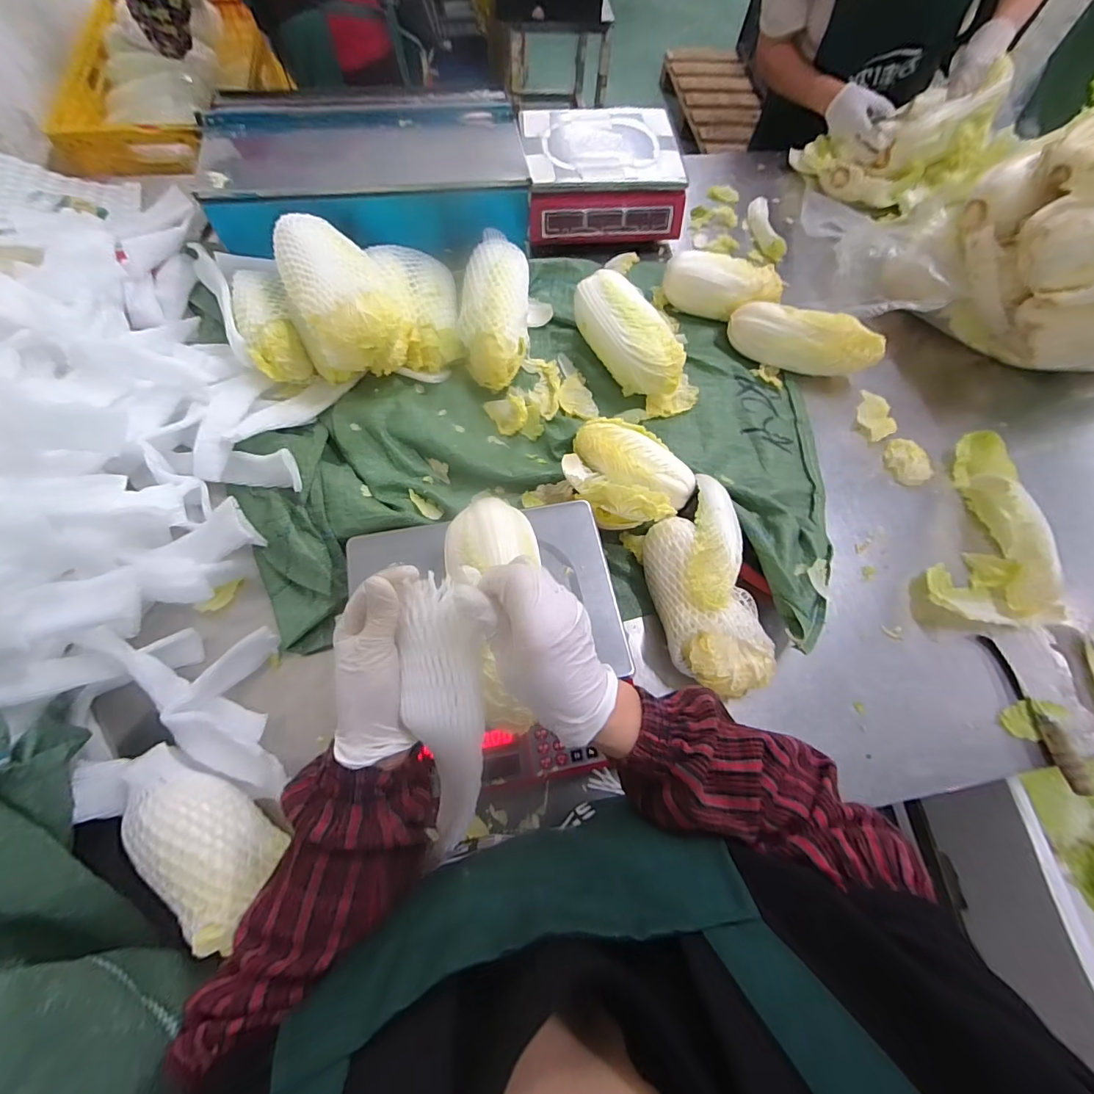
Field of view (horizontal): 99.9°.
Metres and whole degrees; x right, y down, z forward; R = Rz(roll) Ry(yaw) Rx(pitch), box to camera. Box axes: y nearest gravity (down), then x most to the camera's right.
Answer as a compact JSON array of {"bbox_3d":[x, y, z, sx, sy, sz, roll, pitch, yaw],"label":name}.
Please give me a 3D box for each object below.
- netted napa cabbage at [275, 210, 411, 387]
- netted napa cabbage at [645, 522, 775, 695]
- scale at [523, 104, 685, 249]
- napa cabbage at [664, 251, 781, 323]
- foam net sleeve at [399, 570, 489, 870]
[{"bbox_3d":[-0.294,-0.352,0.668,0.150,0.134,0.237,-26,72,-13],"label":"netted napa cabbage"},{"bbox_3d":[0.201,0.076,0.595,0.117,0.081,0.226,-13,70,-8],"label":"netted napa cabbage"},{"bbox_3d":[0.101,-0.716,0.893,0.288,0.107,0.255,-4,68,-5],"label":"scale"},{"bbox_3d":[0.305,-0.449,0.808,0.202,0.079,0.075,12,68,2],"label":"napa cabbage"},{"bbox_3d":[-0.069,0.126,0.332,0.051,0.029,0.204,-5,103,-5],"label":"foam net sleeve"}]

